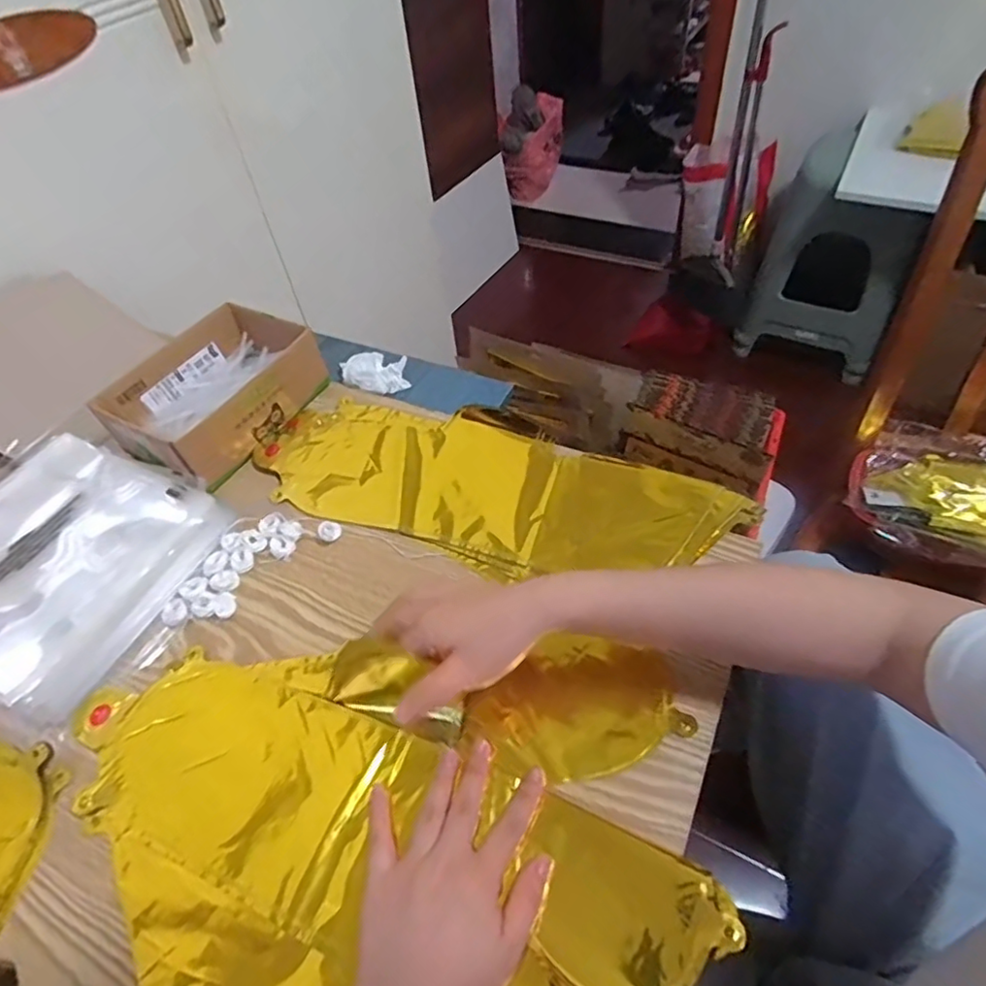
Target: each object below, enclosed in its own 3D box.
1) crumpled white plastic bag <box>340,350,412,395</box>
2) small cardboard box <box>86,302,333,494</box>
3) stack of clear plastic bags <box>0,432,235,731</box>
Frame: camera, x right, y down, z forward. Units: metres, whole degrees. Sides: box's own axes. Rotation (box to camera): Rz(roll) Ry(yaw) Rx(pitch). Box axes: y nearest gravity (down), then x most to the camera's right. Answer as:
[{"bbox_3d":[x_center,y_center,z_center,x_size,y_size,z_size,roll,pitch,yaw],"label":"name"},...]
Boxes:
[{"bbox_3d":[-0.127,-0.132,0.662,0.070,0.035,0.062,-31,54,-18],"label":"crumpled white plastic bag"},{"bbox_3d":[-0.277,-0.108,0.610,0.144,0.059,0.196,22,56,23],"label":"small cardboard box"},{"bbox_3d":[-0.376,0.051,0.516,0.253,0.022,0.211,19,55,20],"label":"stack of clear plastic bags"}]

